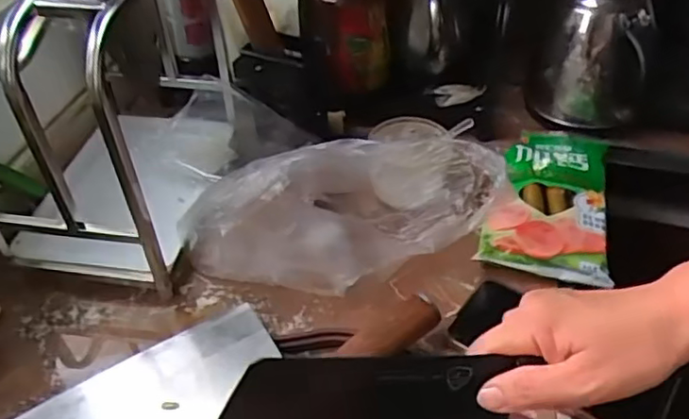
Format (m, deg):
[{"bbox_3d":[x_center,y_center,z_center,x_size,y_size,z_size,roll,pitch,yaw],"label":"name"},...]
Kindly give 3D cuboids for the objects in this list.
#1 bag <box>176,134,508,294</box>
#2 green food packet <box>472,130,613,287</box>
[{"bbox_3d":[-0.002,-0.008,0.526,0.270,0.102,0.106,-9,44,-8],"label":"bag"},{"bbox_3d":[0.199,-0.022,0.600,0.106,0.031,0.202,10,47,14],"label":"green food packet"}]

